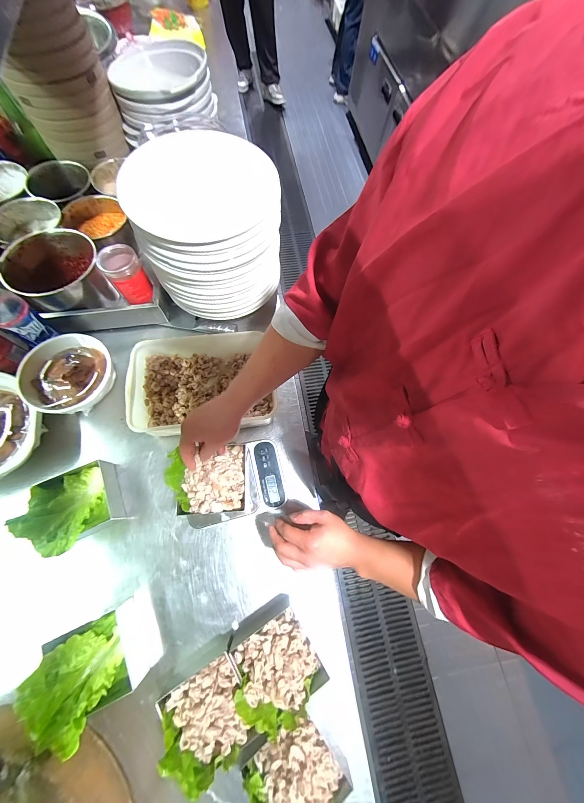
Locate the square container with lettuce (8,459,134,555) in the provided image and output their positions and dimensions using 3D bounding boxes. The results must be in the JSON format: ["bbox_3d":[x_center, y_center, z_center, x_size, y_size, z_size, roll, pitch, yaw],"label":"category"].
[{"bbox_3d":[-0.414,0.198,0.525,0.133,0.087,0.141,-24,73,-11],"label":"square container with lettuce"}]

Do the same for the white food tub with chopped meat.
[{"bbox_3d":[-0.203,-0.035,0.613,0.278,0.084,0.198,-5,71,-4],"label":"white food tub with chopped meat"}]

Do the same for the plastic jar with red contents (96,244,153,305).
[{"bbox_3d":[-0.397,-0.304,0.673,0.080,0.099,0.088,1,71,-2],"label":"plastic jar with red contents"}]

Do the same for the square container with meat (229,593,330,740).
[{"bbox_3d":[-0.030,0.431,0.458,0.128,0.067,0.136,-27,74,-11],"label":"square container with meat"}]

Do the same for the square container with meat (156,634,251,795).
[{"bbox_3d":[-0.133,0.488,0.438,0.127,0.075,0.131,-29,74,-12],"label":"square container with meat"}]

